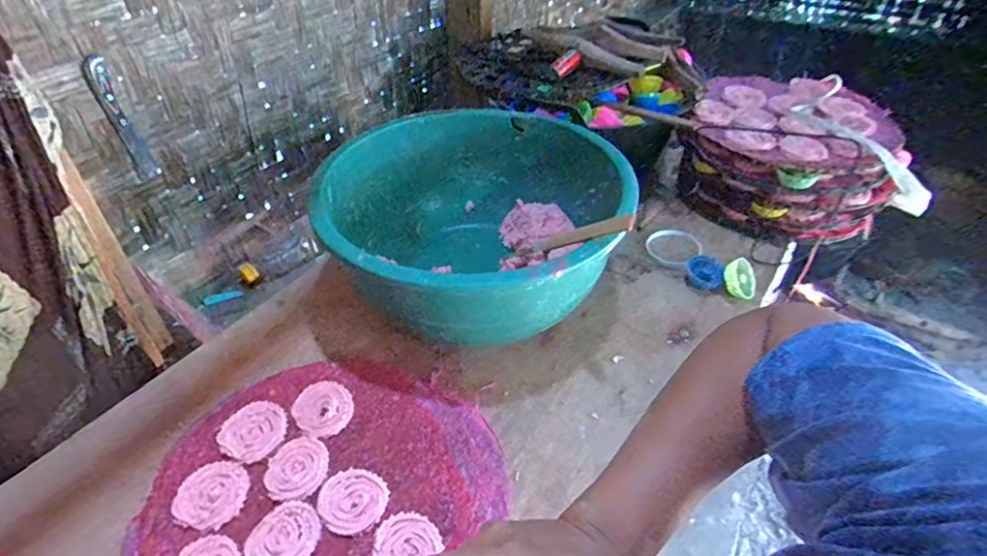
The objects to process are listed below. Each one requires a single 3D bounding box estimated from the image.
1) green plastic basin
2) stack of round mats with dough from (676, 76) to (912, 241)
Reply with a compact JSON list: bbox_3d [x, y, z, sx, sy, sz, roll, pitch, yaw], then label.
[{"bbox_3d":[-0.023,-0.072,0.843,0.403,0.196,0.425,0,42,0],"label":"green plastic basin"},{"bbox_3d":[0.548,-0.207,1.012,0.372,0.179,0.313,24,48,25],"label":"stack of round mats with dough"}]

